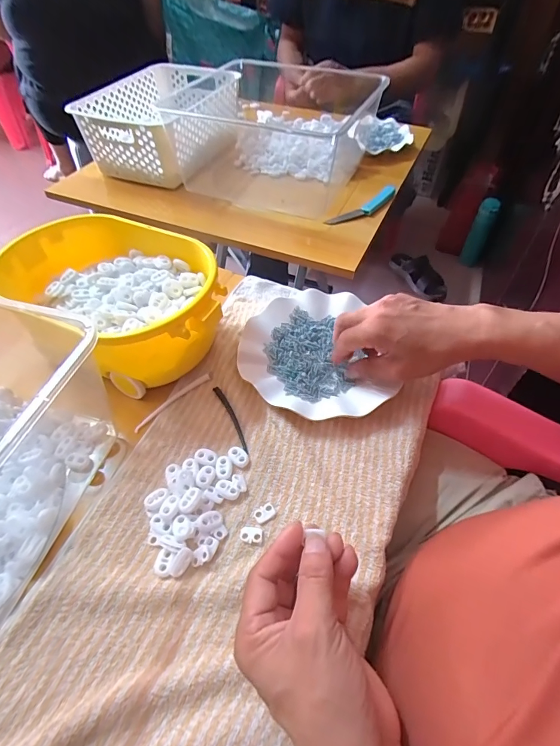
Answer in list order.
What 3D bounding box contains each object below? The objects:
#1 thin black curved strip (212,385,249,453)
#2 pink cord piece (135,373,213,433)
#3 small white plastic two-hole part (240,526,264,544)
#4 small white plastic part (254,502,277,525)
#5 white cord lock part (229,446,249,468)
[{"bbox_3d":[-0.049,0.046,0.397,0.009,0.004,0.085,-22,56,-17],"label":"thin black curved strip"},{"bbox_3d":[-0.111,0.030,0.411,0.008,0.007,0.098,38,60,25],"label":"pink cord piece"},{"bbox_3d":[-0.024,0.136,0.326,0.019,0.004,0.013,6,52,4],"label":"small white plastic two-hole part"},{"bbox_3d":[-0.013,0.122,0.337,0.019,0.004,0.014,-33,60,-24],"label":"small white plastic part"},{"bbox_3d":[-0.040,0.080,0.368,0.023,0.004,0.016,28,57,19],"label":"white cord lock part"}]

